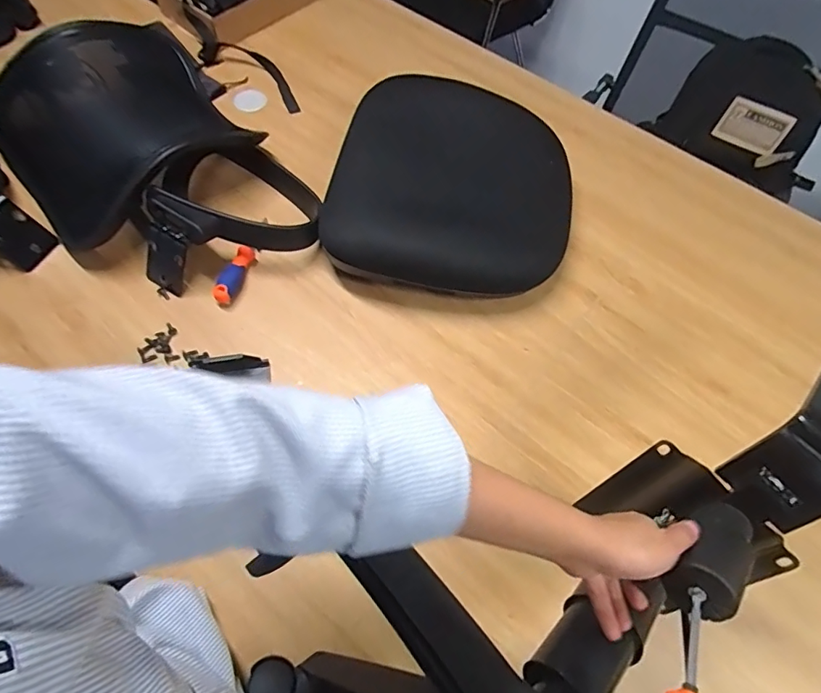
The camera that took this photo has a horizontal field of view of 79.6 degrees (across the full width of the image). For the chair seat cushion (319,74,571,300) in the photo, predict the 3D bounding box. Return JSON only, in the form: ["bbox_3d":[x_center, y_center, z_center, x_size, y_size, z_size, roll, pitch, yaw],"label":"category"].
[{"bbox_3d":[0.075,-0.277,0.843,0.395,0.121,0.409,13,62,3],"label":"chair seat cushion"}]

